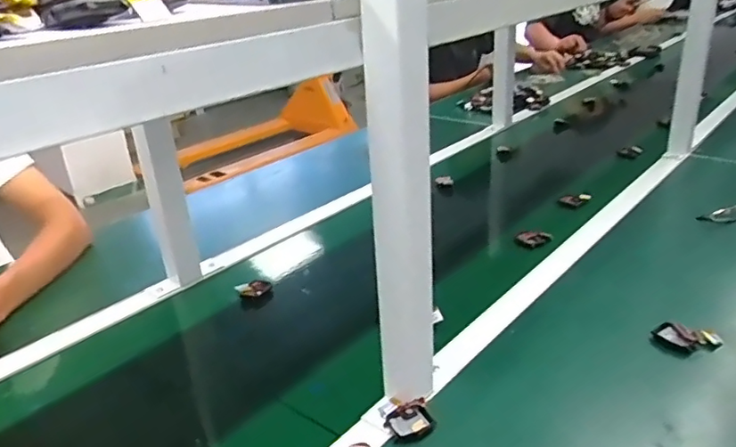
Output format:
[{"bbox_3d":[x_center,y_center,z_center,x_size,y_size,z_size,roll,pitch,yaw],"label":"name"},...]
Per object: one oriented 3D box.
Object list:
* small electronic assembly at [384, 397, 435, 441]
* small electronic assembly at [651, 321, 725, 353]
[{"bbox_3d":[0.044,0.203,0.600,0.044,0.019,0.038,-13,27,-19],"label":"small electronic assembly"},{"bbox_3d":[0.381,0.136,0.693,0.071,0.020,0.031,10,29,26],"label":"small electronic assembly"}]

